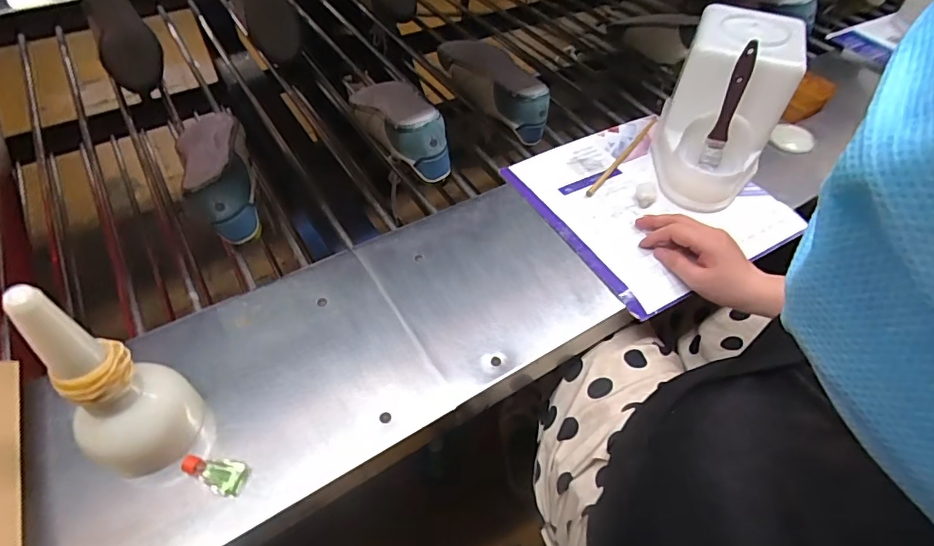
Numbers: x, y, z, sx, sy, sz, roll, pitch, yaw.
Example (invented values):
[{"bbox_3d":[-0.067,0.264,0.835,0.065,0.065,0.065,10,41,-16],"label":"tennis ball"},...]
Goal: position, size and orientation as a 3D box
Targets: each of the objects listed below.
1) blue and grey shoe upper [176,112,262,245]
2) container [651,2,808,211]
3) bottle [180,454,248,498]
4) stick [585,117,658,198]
[{"bbox_3d":[-0.331,-0.145,0.657,0.077,0.079,0.223,-21,55,-19],"label":"blue and grey shoe upper"},{"bbox_3d":[0.341,-0.221,0.663,0.130,0.163,0.229,25,54,16],"label":"container"},{"bbox_3d":[-0.216,0.173,0.425,0.053,0.017,0.026,7,51,3],"label":"bottle"},{"bbox_3d":[0.232,-0.176,0.724,0.009,0.007,0.240,31,56,20],"label":"stick"}]

